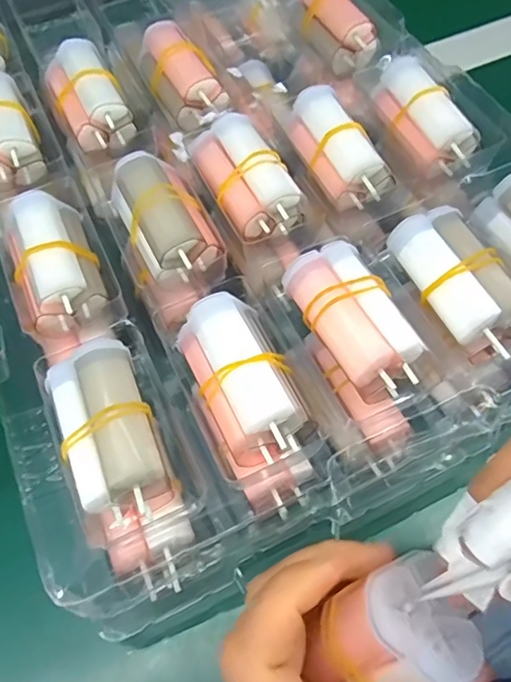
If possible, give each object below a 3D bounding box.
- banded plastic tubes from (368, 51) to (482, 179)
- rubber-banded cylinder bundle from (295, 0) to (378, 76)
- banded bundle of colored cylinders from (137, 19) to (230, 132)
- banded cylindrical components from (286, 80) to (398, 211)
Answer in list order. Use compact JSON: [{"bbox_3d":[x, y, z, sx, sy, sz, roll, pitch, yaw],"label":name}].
[{"bbox_3d":[0.087,-0.120,0.291,0.029,0.025,0.067,-29,63,-11],"label":"banded plastic tubes"},{"bbox_3d":[0.047,-0.196,0.331,0.031,0.024,0.064,-21,62,-8],"label":"rubber-banded cylinder bundle"},{"bbox_3d":[-0.043,-0.152,0.322,0.036,0.039,0.069,-24,62,-9],"label":"banded bundle of colored cylinders"},{"bbox_3d":[0.041,-0.100,0.286,0.032,0.031,0.069,-26,75,-10],"label":"banded cylindrical components"}]

